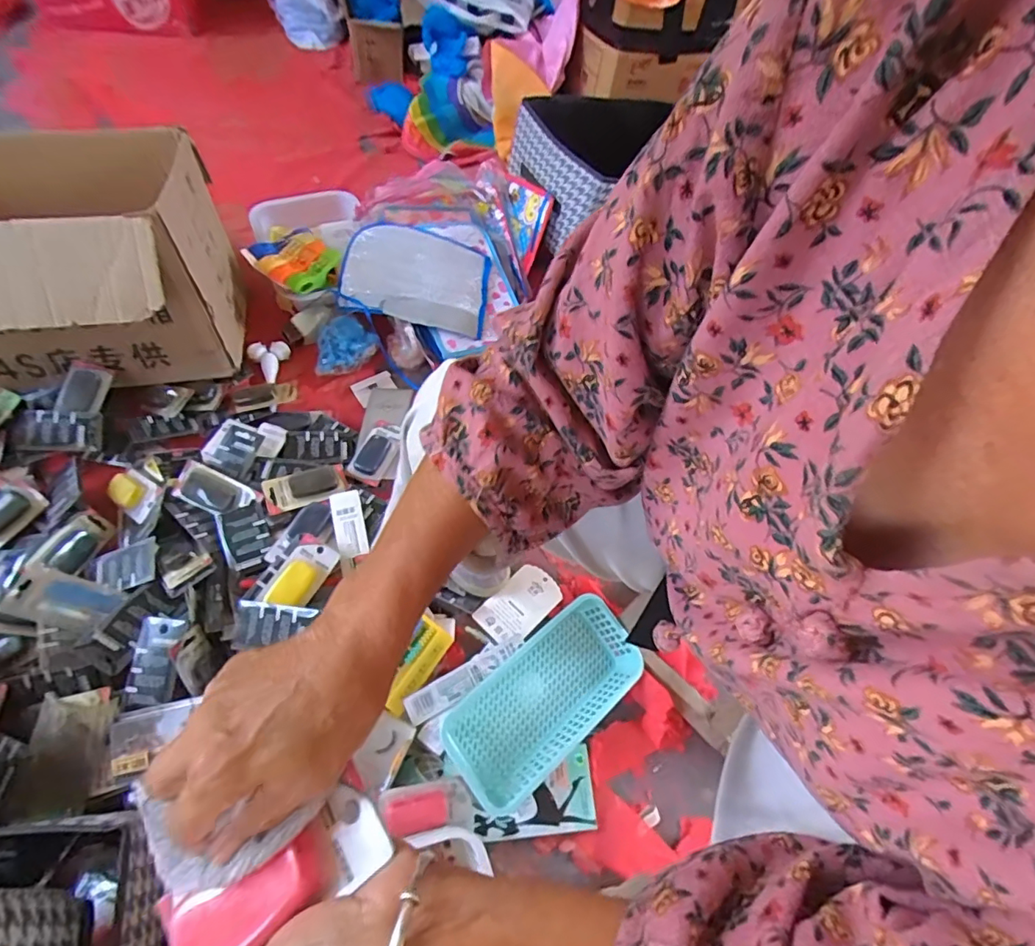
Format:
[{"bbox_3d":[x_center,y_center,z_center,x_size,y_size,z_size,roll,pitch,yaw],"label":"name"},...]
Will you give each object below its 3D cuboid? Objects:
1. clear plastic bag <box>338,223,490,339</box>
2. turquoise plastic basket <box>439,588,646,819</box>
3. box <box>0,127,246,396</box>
[{"bbox_3d":[-0.184,-0.361,0.960,0.257,0.024,0.204,12,67,-13],"label":"clear plastic bag"},{"bbox_3d":[0.036,0.283,0.667,0.266,0.069,0.132,-37,63,-22],"label":"turquoise plastic basket"},{"bbox_3d":[-0.635,-0.276,0.739,0.372,0.282,0.304,-11,56,-7],"label":"box"}]

